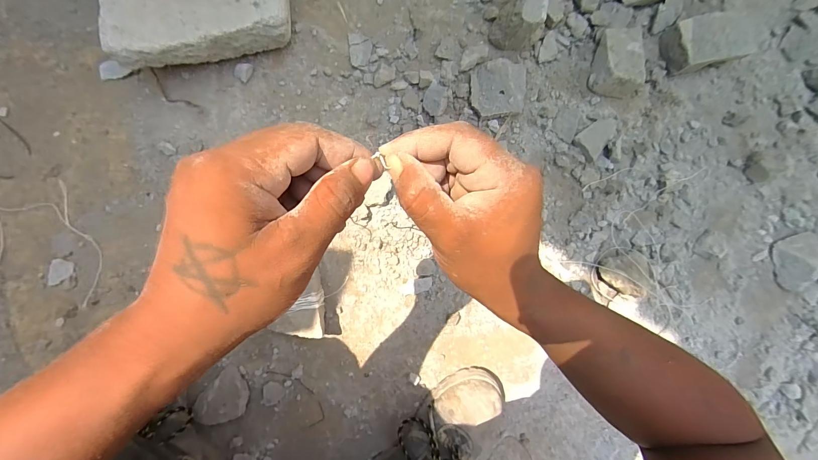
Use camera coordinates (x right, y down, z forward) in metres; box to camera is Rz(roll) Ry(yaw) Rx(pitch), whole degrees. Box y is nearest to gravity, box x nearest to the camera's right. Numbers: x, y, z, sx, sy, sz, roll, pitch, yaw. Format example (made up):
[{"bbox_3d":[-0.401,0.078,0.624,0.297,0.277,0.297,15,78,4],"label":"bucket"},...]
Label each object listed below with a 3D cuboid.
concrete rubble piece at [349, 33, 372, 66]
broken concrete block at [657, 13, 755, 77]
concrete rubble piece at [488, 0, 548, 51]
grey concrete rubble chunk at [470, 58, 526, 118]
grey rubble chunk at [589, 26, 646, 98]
[{"bbox_3d":[-0.071,-0.265,0.506,0.033,0.010,0.048,-5,91,-9],"label":"concrete rubble piece"},{"bbox_3d":[0.528,-0.328,0.593,0.174,0.047,0.077,-16,93,-9],"label":"broken concrete block"},{"bbox_3d":[0.168,-0.310,0.510,0.065,0.075,0.069,0,90,-9],"label":"concrete rubble piece"},{"bbox_3d":[0.143,-0.213,0.524,0.094,0.034,0.077,-5,91,-9],"label":"grey concrete rubble chunk"},{"bbox_3d":[0.346,-0.273,0.554,0.117,0.043,0.106,-18,93,-9],"label":"grey rubble chunk"}]

